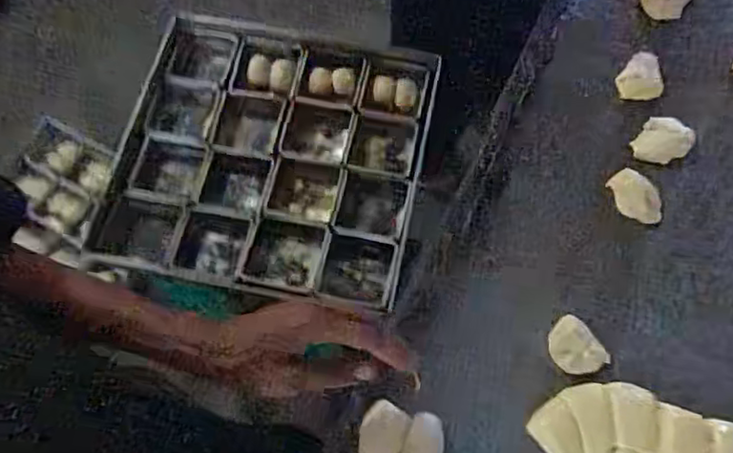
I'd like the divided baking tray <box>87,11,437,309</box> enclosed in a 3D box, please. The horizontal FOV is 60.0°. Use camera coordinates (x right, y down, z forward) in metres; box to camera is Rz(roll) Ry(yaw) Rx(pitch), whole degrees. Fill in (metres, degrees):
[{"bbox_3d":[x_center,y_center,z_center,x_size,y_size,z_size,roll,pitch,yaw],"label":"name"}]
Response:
[{"bbox_3d":[-0.157,-0.117,1.020,0.477,0.059,0.445,10,65,7],"label":"divided baking tray"}]

